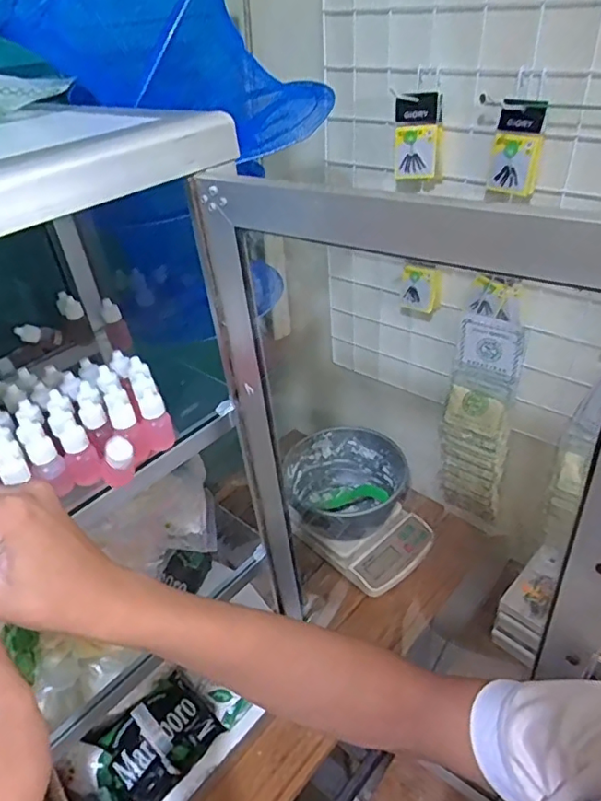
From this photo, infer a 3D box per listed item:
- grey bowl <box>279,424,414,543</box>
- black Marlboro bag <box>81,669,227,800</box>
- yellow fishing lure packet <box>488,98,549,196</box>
[{"bbox_3d":[0.074,0.140,0.901,0.190,0.110,0.175,-3,37,2],"label":"grey bowl"},{"bbox_3d":[-0.168,0.400,0.640,0.138,0.092,0.049,-30,7,-30],"label":"black Marlboro bag"},{"bbox_3d":[0.239,-0.283,0.612,0.054,0.096,0.025,30,53,32],"label":"yellow fishing lure packet"}]

